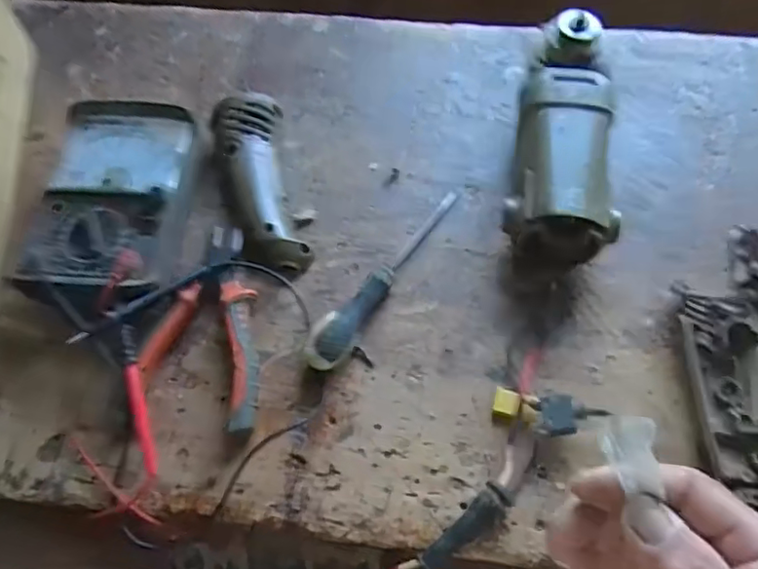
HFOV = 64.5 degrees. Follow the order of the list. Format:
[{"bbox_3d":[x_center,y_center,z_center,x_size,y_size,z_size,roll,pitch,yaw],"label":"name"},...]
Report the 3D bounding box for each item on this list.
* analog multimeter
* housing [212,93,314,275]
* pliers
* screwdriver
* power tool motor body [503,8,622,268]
[{"bbox_3d":[-0.200,-0.059,0.461,0.110,0.046,0.175,2,62,4],"label":"analog multimeter"},{"bbox_3d":[-0.096,-0.081,0.482,0.059,0.031,0.164,-14,62,-5],"label":"housing"},{"bbox_3d":[-0.125,0.027,0.424,0.076,0.019,0.161,-7,63,1],"label":"pliers"},{"bbox_3d":[0.006,-0.009,0.444,0.025,0.024,0.178,31,70,18],"label":"screwdriver"},{"bbox_3d":[0.143,-0.105,0.459,0.077,0.079,0.192,9,64,9],"label":"power tool motor body"}]

